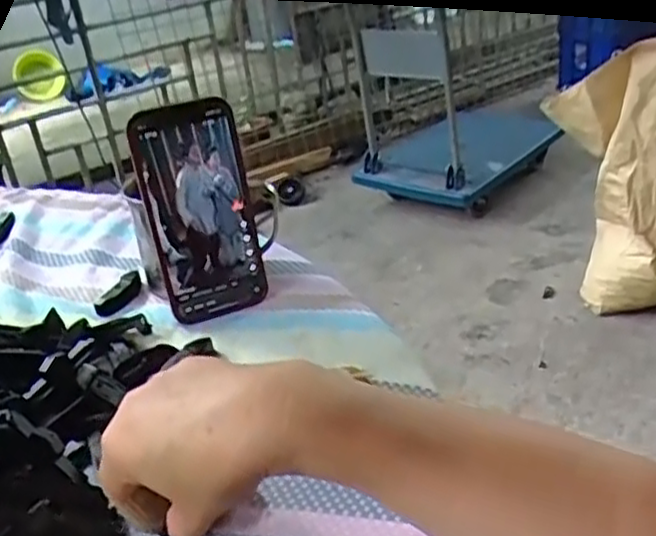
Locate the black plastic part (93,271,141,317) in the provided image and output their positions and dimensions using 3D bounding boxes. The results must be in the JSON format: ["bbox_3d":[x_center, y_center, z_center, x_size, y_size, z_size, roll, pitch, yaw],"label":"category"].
[{"bbox_3d":[-0.166,0.019,0.571,0.019,0.013,0.056,6,32,22],"label":"black plastic part"}]

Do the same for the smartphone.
[{"bbox_3d":[-0.092,-0.041,0.519,0.076,0.154,0.009,-15,18,-16],"label":"smartphone"}]

